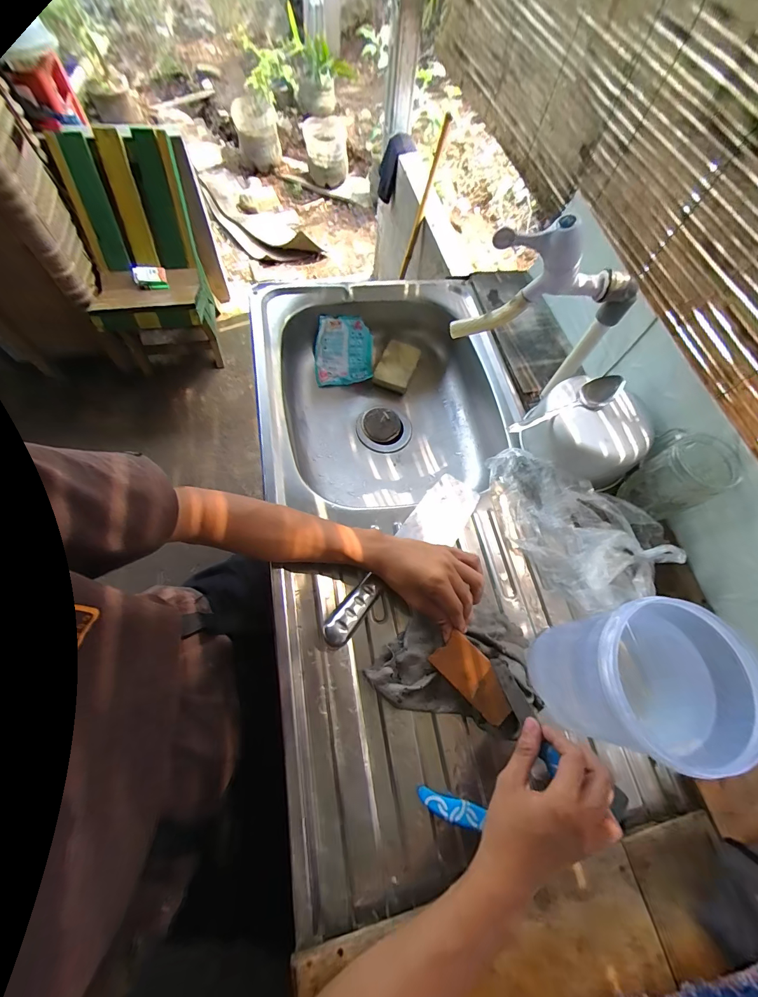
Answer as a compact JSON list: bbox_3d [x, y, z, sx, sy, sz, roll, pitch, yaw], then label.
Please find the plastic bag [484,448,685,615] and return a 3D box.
[{"bbox_3d":[0.260,0.028,0.510,0.150,0.064,0.257,-31,66,-17],"label":"plastic bag"}]

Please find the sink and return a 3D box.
[{"bbox_3d":[0.046,0.013,0.571,0.399,0.147,0.846,-7,67,-8],"label":"sink"}]

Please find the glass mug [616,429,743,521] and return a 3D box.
[{"bbox_3d":[0.382,-0.029,0.484,0.093,0.114,0.080,-41,76,-19],"label":"glass mug"}]

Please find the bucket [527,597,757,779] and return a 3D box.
[{"bbox_3d":[0.244,0.179,0.364,0.126,0.146,0.125,2,66,-4],"label":"bucket"}]

